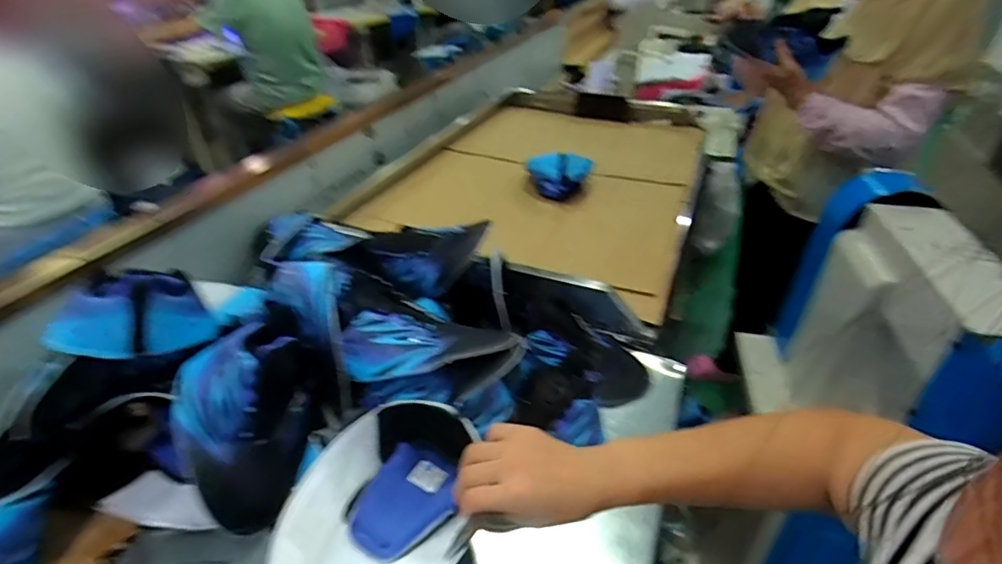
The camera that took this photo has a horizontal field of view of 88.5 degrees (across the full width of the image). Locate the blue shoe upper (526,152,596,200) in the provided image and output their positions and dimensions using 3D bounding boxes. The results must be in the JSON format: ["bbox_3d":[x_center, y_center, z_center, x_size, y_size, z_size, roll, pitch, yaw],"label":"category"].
[{"bbox_3d":[0.123,-0.227,1.096,0.147,0.087,0.075,3,35,5],"label":"blue shoe upper"}]

